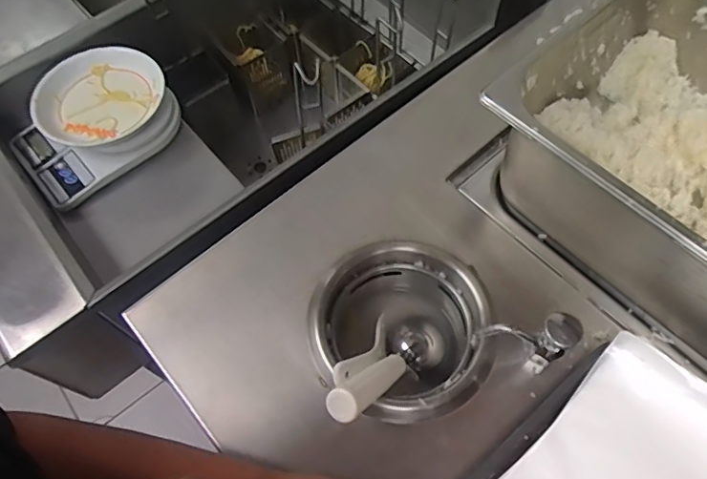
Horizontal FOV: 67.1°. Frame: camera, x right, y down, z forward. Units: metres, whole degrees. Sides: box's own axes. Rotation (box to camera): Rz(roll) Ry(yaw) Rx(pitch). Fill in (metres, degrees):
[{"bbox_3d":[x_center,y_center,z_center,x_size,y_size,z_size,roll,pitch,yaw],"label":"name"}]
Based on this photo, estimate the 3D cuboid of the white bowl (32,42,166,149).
[{"bbox_3d":[-0.353,-0.199,0.741,0.175,0.033,0.154,-33,66,-16],"label":"white bowl"}]

